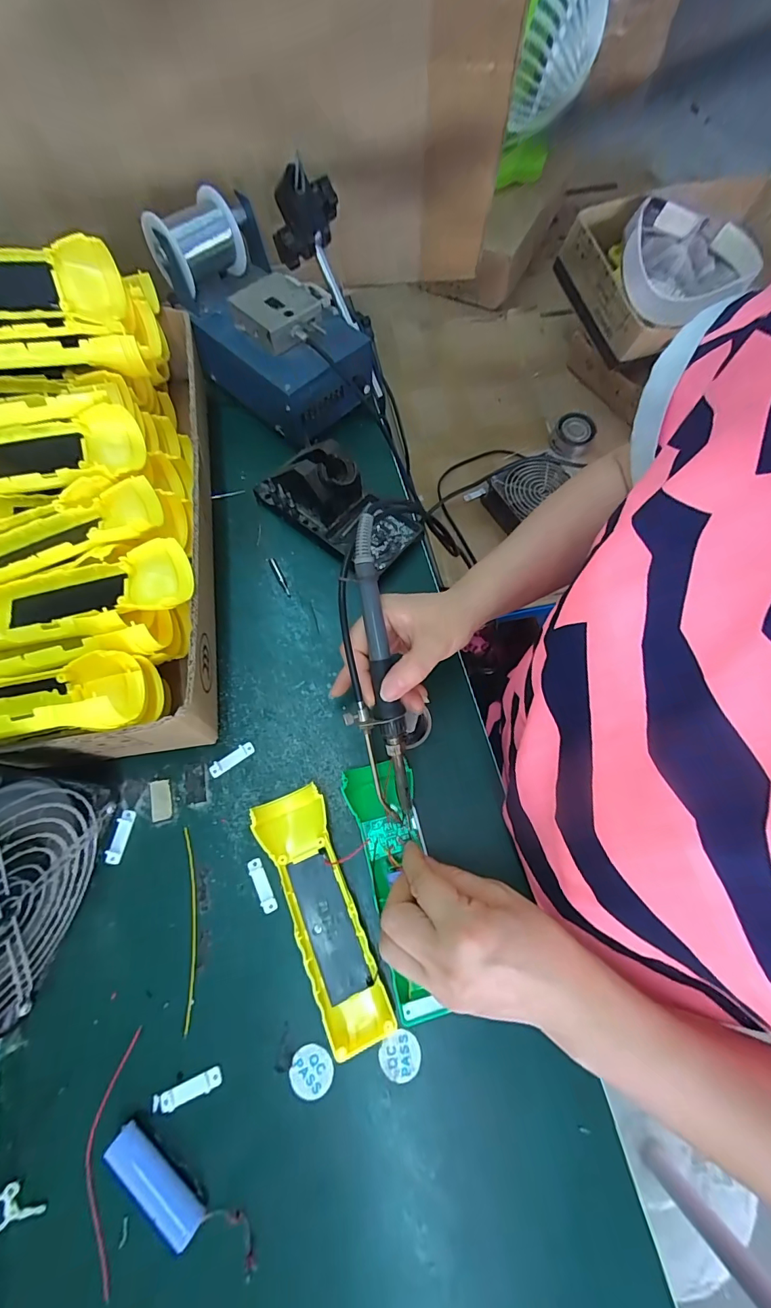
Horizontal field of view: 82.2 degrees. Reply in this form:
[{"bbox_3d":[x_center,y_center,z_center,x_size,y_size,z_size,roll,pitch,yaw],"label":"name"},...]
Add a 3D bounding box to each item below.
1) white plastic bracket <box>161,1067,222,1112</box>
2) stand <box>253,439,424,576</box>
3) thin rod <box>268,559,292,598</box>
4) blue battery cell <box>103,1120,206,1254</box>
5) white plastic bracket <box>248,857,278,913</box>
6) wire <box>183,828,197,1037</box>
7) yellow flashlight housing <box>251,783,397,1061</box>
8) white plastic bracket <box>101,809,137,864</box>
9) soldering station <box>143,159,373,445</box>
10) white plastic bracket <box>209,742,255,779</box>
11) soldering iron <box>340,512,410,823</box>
[{"bbox_3d":[-0.122,0.273,0.276,0.037,0.004,0.010,-19,70,-9],"label":"white plastic bracket"},{"bbox_3d":[-0.048,-0.145,0.409,0.157,0.071,0.071,31,71,10],"label":"stand"},{"bbox_3d":[-0.098,-0.072,0.413,0.007,0.004,0.044,-26,72,-12],"label":"thin rod"},{"bbox_3d":[-0.132,0.304,0.256,0.066,0.017,0.018,37,72,12],"label":"blue battery cell"},{"bbox_3d":[-0.089,0.168,0.322,0.010,0.005,0.037,-24,71,-11],"label":"white plastic bracket"},{"bbox_3d":[-0.139,0.191,0.314,0.008,0.004,0.127,-8,69,-5],"label":"wire"},{"bbox_3d":[-0.045,0.178,0.310,0.047,0.024,0.161,-20,71,-10],"label":"yellow flashlight housing"},{"bbox_3d":[-0.199,0.137,0.331,0.013,0.005,0.037,13,69,3],"label":"white plastic bracket"},{"bbox_3d":[-0.102,-0.347,0.441,0.159,0.127,0.196,-40,75,-16],"label":"soldering station"},{"bbox_3d":[-0.124,0.084,0.355,0.037,0.004,0.011,-35,74,-14],"label":"white plastic bracket"},{"bbox_3d":[-0.011,0.014,0.299,0.035,0.022,0.201,-9,96,-6],"label":"soldering iron"}]

